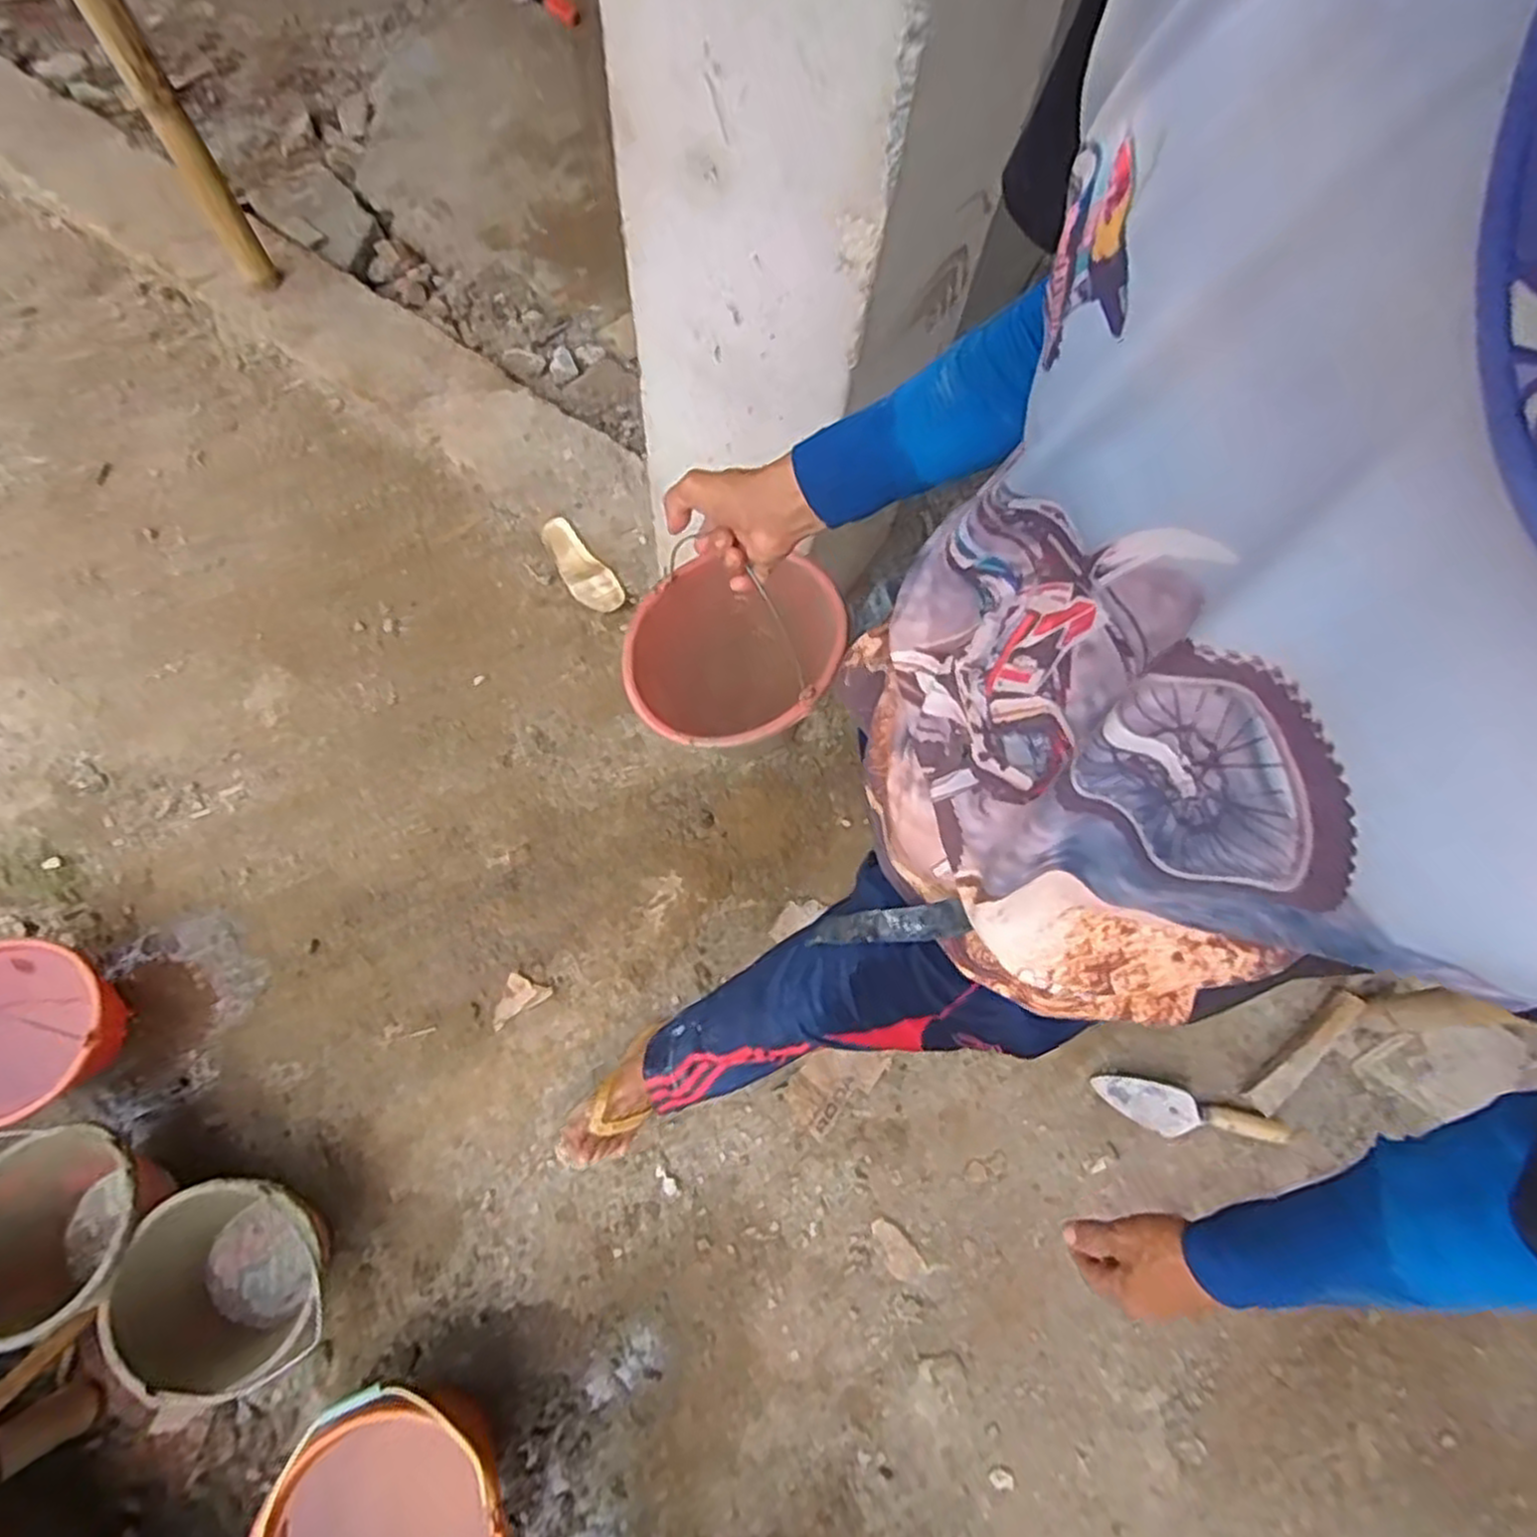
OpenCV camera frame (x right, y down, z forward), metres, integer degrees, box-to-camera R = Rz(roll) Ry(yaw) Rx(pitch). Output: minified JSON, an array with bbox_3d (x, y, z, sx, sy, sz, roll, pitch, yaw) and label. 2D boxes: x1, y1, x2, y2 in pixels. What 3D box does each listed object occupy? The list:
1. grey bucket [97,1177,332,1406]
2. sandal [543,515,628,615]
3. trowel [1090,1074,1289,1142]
[{"bbox_3d":[-0.698,0.666,1.041,0.259,0.158,0.236,1,71,-4],"label":"grey bucket"},{"bbox_3d":[-0.359,-0.392,1.505,0.084,0.036,0.233,-34,77,-15],"label":"sandal"},{"bbox_3d":[0.679,0.563,1.271,0.325,0.041,0.085,18,70,2],"label":"trowel"}]

